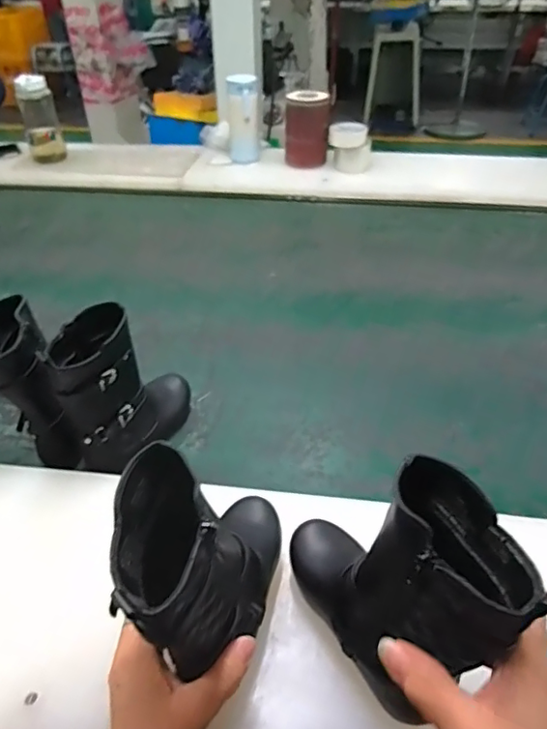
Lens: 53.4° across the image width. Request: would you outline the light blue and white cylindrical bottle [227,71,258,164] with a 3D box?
[{"bbox_3d":[-0.072,-0.571,1.294,0.074,0.200,0.065,-3,39,-1],"label":"light blue and white cylindrical bottle"}]

